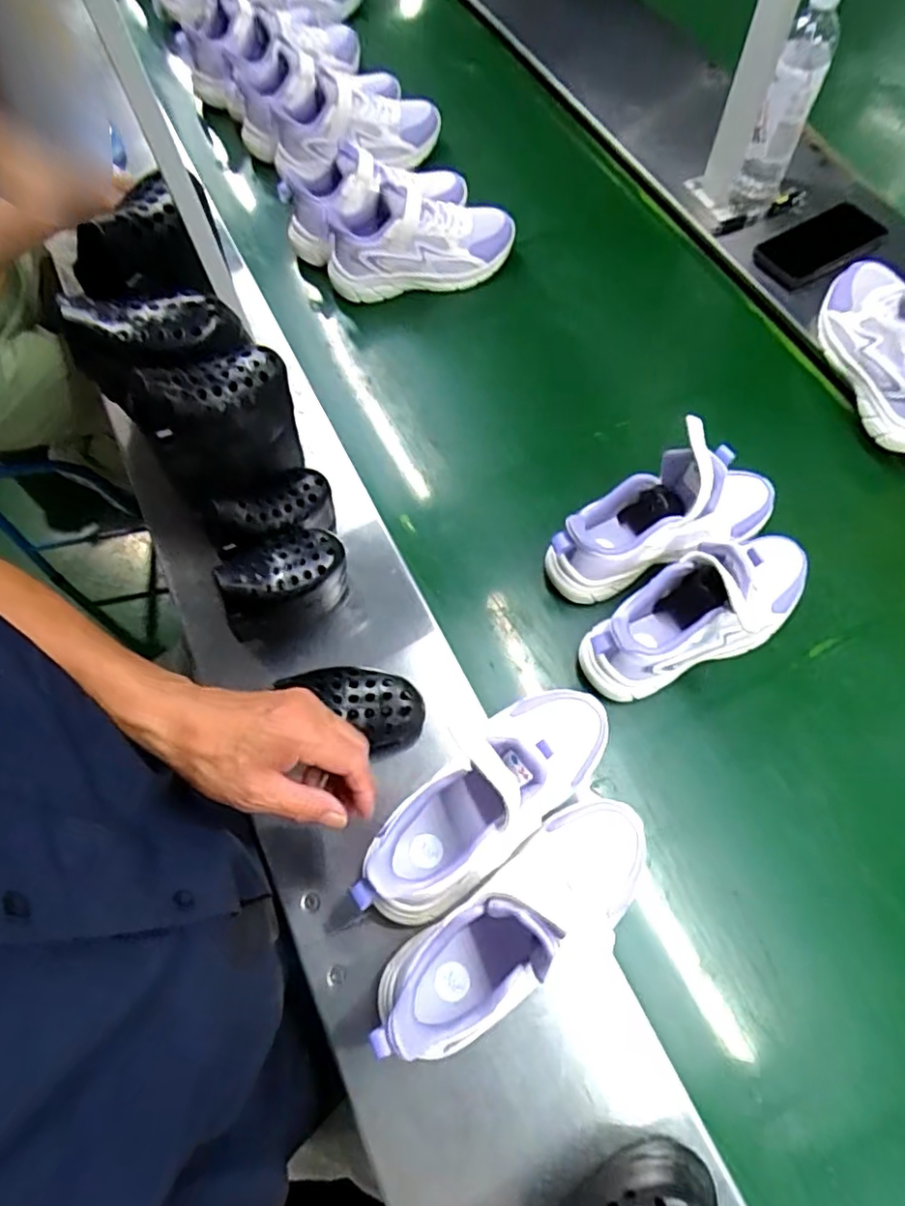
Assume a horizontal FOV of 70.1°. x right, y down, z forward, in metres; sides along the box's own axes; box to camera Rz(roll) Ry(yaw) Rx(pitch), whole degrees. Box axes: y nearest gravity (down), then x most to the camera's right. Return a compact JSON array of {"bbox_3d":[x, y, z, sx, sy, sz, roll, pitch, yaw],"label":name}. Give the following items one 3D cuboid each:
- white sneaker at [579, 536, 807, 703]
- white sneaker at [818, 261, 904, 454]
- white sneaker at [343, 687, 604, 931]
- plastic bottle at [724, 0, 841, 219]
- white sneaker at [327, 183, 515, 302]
[{"bbox_3d":[0.244,0.006,0.616,0.244,0.131,0.085,-23,68,-8],"label":"white sneaker"},{"bbox_3d":[0.481,-0.302,0.685,0.083,0.142,0.246,-3,67,1],"label":"white sneaker"},{"bbox_3d":[0.031,0.157,0.526,0.245,0.105,0.084,-42,72,-15],"label":"white sneaker"},{"bbox_3d":[0.395,-0.582,0.763,0.055,0.238,0.076,23,70,11],"label":"plastic bottle"},{"bbox_3d":[-0.045,-0.493,0.857,0.253,0.109,0.090,-10,67,-2],"label":"white sneaker"}]

